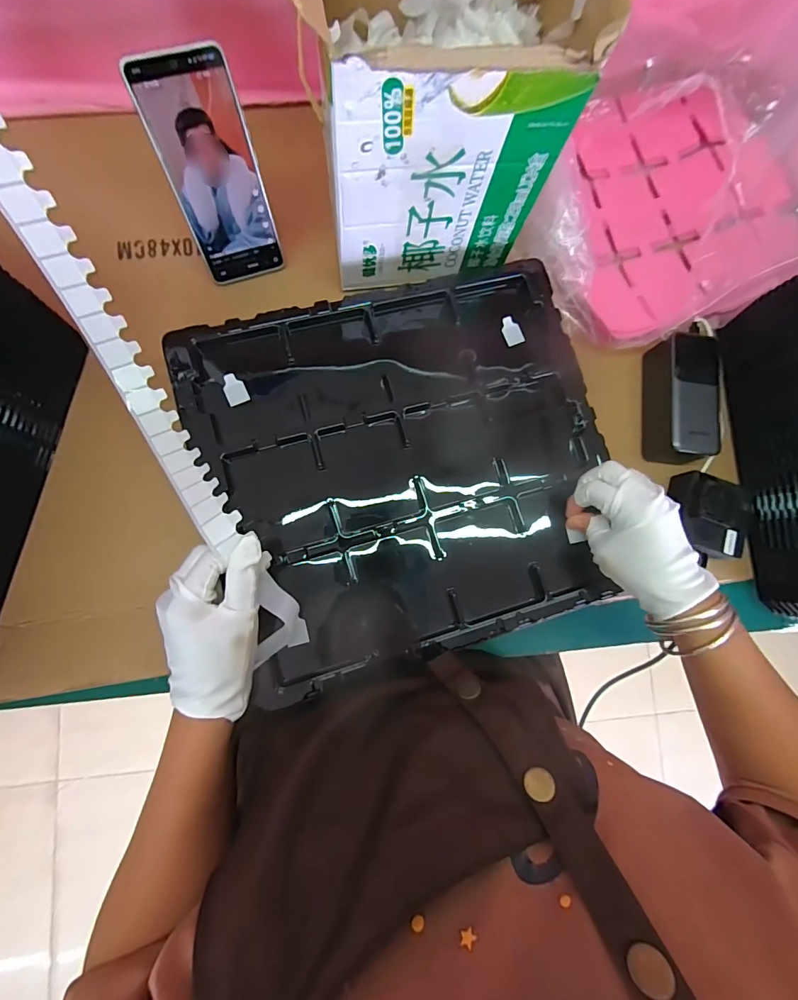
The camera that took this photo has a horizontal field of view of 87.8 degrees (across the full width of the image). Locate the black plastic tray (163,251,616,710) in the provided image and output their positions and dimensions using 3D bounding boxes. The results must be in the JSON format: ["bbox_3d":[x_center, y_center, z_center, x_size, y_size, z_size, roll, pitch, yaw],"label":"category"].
[{"bbox_3d":[0.010,-0.043,0.391,0.362,0.041,0.344,-18,85,-9],"label":"black plastic tray"}]

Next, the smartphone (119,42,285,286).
[{"bbox_3d":[-0.162,-0.286,0.373,0.077,0.163,0.011,-20,56,-9],"label":"smartphone"}]

